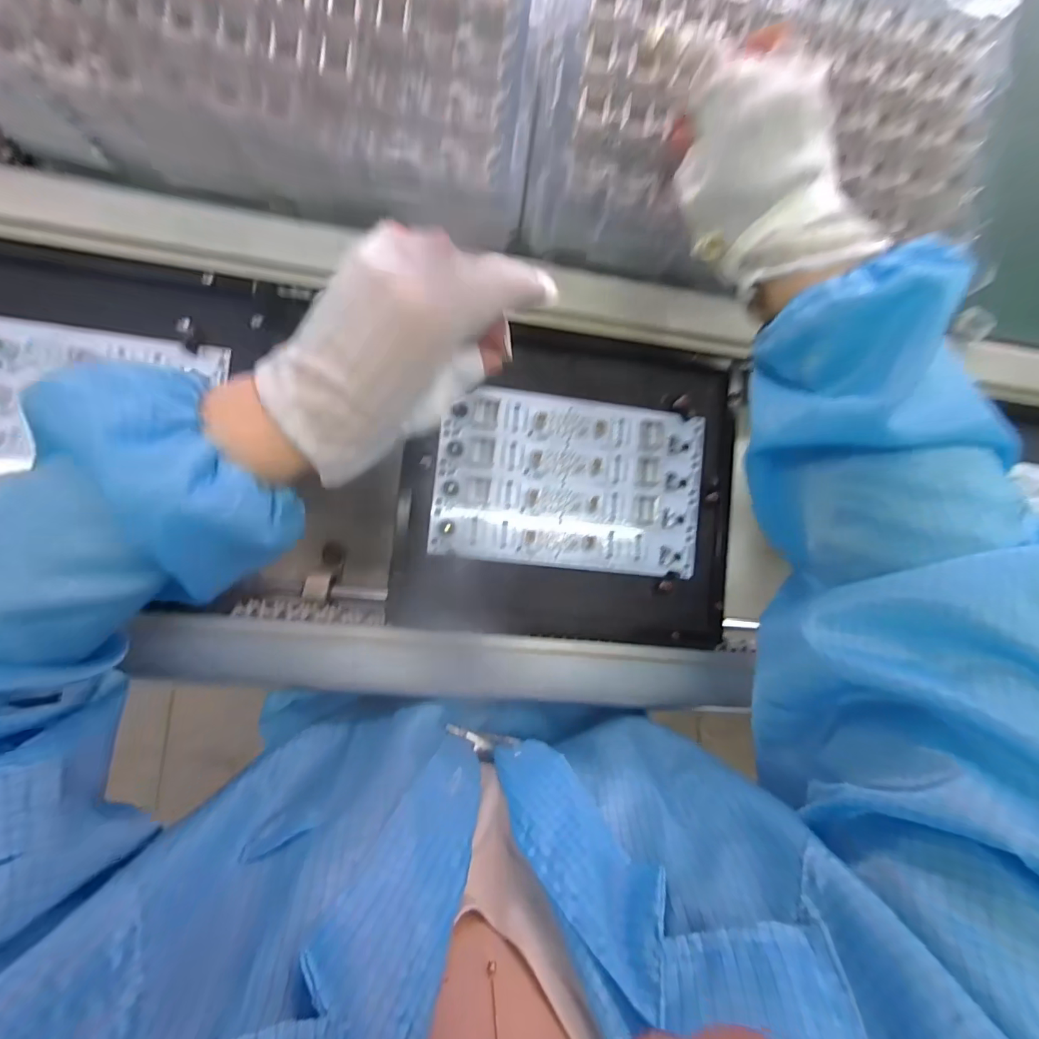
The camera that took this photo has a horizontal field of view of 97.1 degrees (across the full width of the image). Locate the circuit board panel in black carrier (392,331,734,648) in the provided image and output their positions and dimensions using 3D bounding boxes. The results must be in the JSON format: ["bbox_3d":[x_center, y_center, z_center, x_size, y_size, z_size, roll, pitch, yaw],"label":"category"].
[{"bbox_3d":[0.042,-0.027,0.354,0.255,0.016,0.233,6,83,-5],"label":"circuit board panel in black carrier"}]

